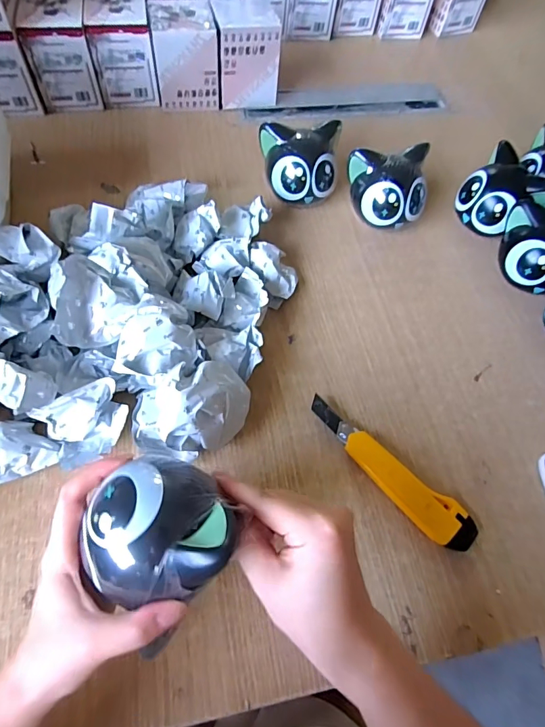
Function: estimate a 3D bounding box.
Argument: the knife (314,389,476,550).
[{"bbox_3d":[0.108,0.101,0.417,0.184,0.019,0.037,41,66,18],"label":"knife"}]

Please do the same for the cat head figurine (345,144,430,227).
[{"bbox_3d":[0.149,-0.213,0.556,0.102,0.082,0.081,-8,61,-8],"label":"cat head figurine"}]

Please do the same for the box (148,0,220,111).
[{"bbox_3d":[-0.125,-0.445,0.642,0.089,0.118,0.087,-5,61,-6],"label":"box"}]

